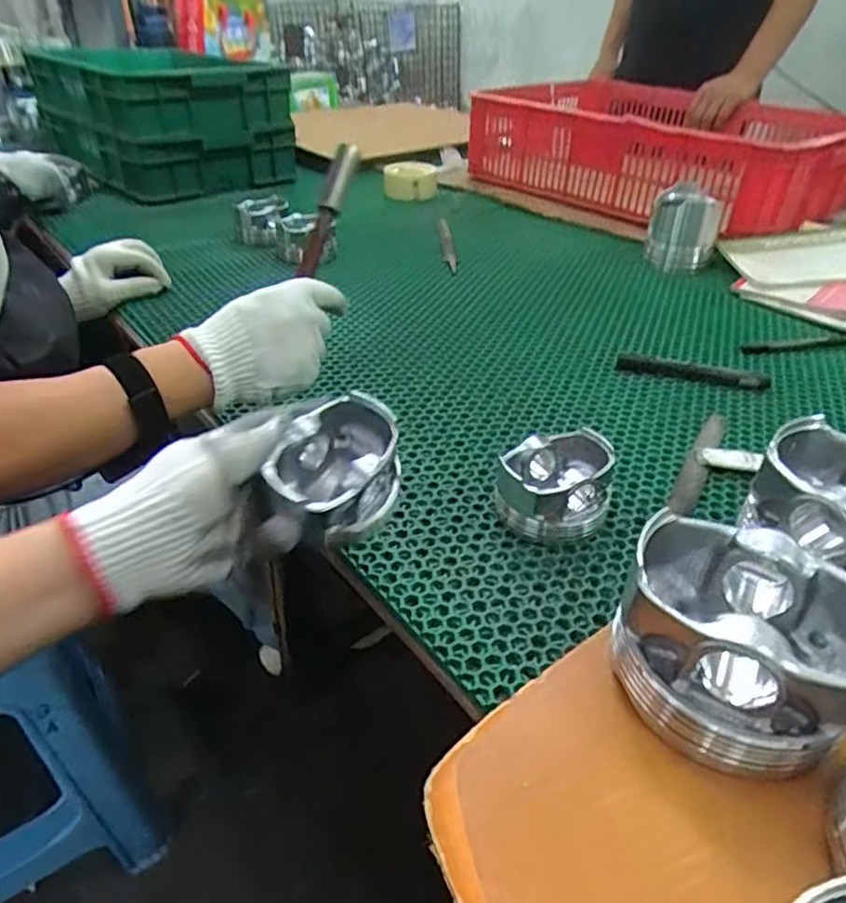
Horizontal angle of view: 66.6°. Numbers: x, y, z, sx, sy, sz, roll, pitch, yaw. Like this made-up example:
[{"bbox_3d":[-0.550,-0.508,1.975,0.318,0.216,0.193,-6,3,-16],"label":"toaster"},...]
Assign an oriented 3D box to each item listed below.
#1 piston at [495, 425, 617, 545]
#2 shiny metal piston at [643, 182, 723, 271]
[{"bbox_3d":[0.095,0.022,0.470,0.076,0.060,0.076,7,36,6],"label":"piston"},{"bbox_3d":[0.369,-0.313,0.913,0.086,0.103,0.086,18,38,20],"label":"shiny metal piston"}]

